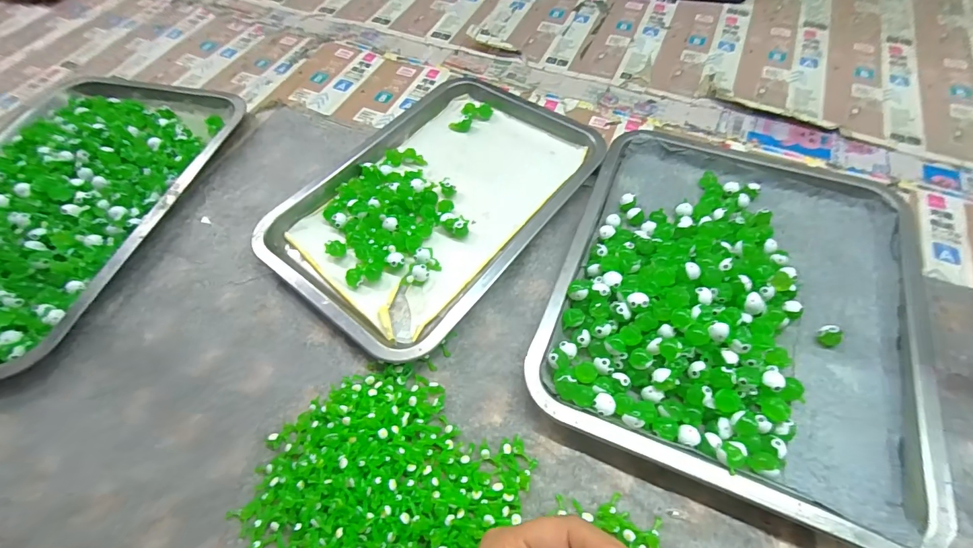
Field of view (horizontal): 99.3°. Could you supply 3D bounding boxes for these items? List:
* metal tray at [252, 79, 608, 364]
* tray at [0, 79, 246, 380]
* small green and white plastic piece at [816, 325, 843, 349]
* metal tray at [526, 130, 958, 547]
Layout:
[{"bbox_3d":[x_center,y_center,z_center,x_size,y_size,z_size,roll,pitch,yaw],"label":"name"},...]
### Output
[{"bbox_3d":[-0.044,-0.083,0.408,0.212,0.020,0.319,33,66,20],"label":"metal tray"},{"bbox_3d":[-0.448,-0.085,0.416,0.273,0.031,0.354,11,60,9],"label":"tray"},{"bbox_3d":[0.261,0.048,0.315,0.012,0.017,0.016,-24,61,-12],"label":"small green and white plastic piece"},{"bbox_3d":[0.198,0.005,0.333,0.261,0.032,0.318,18,61,13],"label":"metal tray"}]

